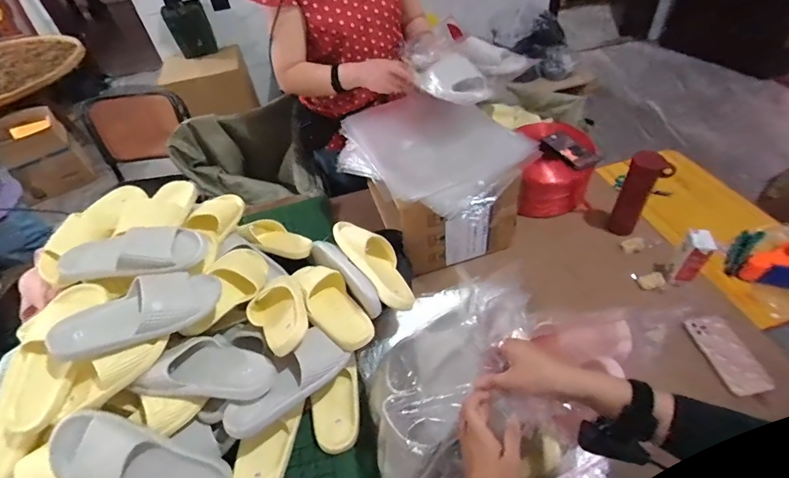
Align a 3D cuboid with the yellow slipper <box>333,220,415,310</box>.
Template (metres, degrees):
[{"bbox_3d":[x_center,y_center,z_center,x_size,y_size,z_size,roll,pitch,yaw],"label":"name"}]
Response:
[{"bbox_3d":[-0.044,0.051,0.881,0.102,0.075,0.258,1,43,-42],"label":"yellow slipper"}]

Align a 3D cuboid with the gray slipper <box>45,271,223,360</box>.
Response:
[{"bbox_3d":[-0.436,0.125,0.706,0.261,0.065,0.111,-27,50,-18],"label":"gray slipper"}]

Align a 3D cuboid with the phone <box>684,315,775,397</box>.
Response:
[{"bbox_3d":[0.658,0.228,0.821,0.085,0.015,0.161,-11,47,-4],"label":"phone"}]

